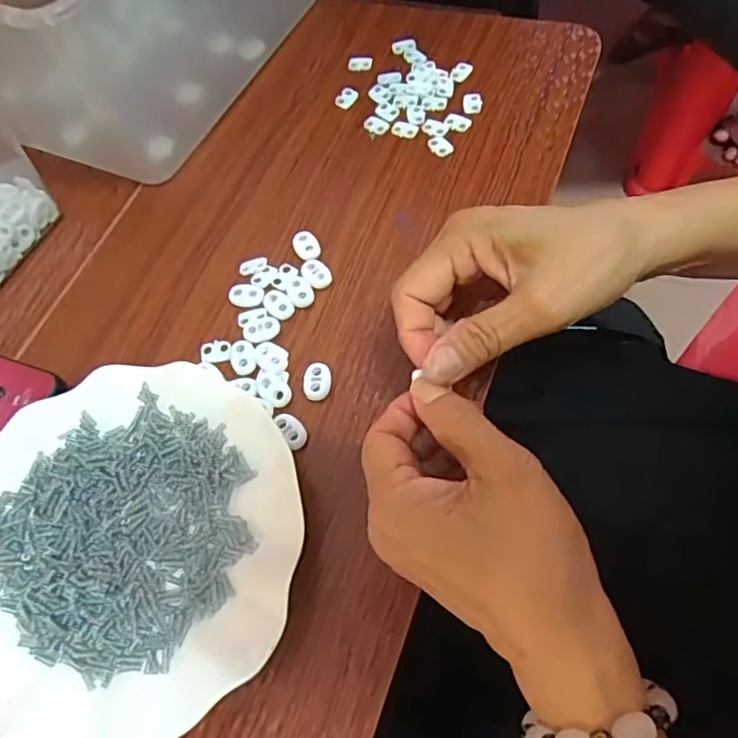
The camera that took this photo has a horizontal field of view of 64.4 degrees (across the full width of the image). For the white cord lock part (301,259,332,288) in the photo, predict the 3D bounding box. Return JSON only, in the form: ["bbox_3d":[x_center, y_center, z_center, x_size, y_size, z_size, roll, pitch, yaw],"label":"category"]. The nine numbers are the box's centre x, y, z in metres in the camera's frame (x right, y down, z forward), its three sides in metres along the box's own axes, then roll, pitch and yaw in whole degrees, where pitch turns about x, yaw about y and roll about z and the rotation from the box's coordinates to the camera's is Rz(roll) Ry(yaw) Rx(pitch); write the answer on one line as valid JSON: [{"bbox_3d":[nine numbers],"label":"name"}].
[{"bbox_3d":[-0.033,-0.061,0.371,0.016,0.004,0.023,-34,63,-10],"label":"white cord lock part"}]

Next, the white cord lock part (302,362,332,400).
[{"bbox_3d":[-0.029,0.007,0.335,0.015,0.004,0.022,-6,62,5],"label":"white cord lock part"}]

